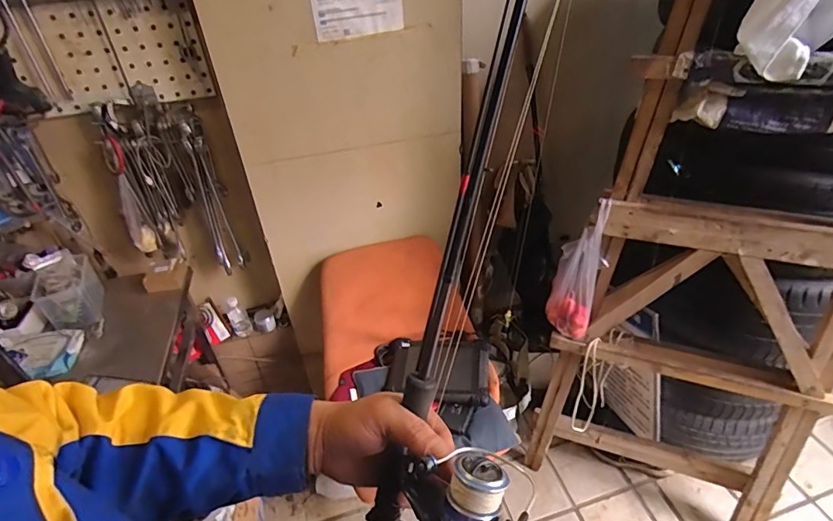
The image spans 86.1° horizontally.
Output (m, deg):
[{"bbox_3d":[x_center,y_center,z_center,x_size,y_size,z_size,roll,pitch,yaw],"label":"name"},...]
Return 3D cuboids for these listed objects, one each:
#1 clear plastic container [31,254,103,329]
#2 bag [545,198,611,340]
[{"bbox_3d":[-0.850,0.082,1.090,0.114,0.108,0.174,-22,41,-24],"label":"clear plastic container"},{"bbox_3d":[0.406,0.016,1.130,0.109,0.333,0.156,12,39,19],"label":"bag"}]

